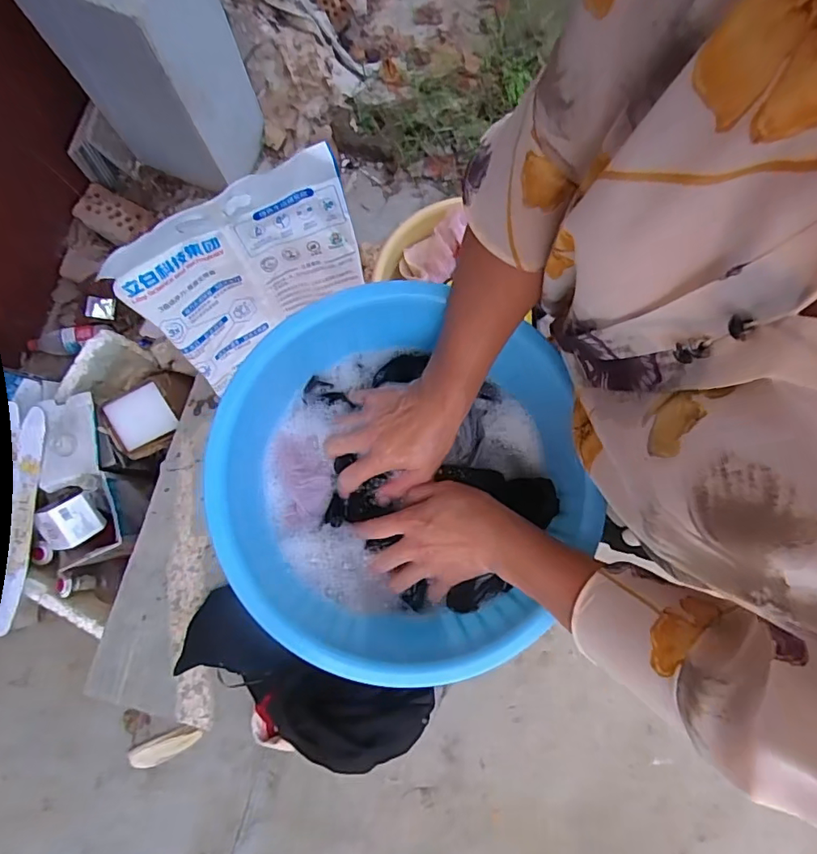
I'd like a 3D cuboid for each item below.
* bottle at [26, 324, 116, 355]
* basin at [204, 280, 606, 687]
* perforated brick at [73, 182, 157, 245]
[{"bbox_3d":[-0.929,-0.241,1.412,0.201,0.059,0.077,-10,80,-1],"label":"bottle"},{"bbox_3d":[-0.009,0.057,0.492,0.330,0.115,0.320,0,80,1],"label":"basin"},{"bbox_3d":[-0.828,-0.596,1.443,0.196,0.060,0.126,27,82,6],"label":"perforated brick"}]

